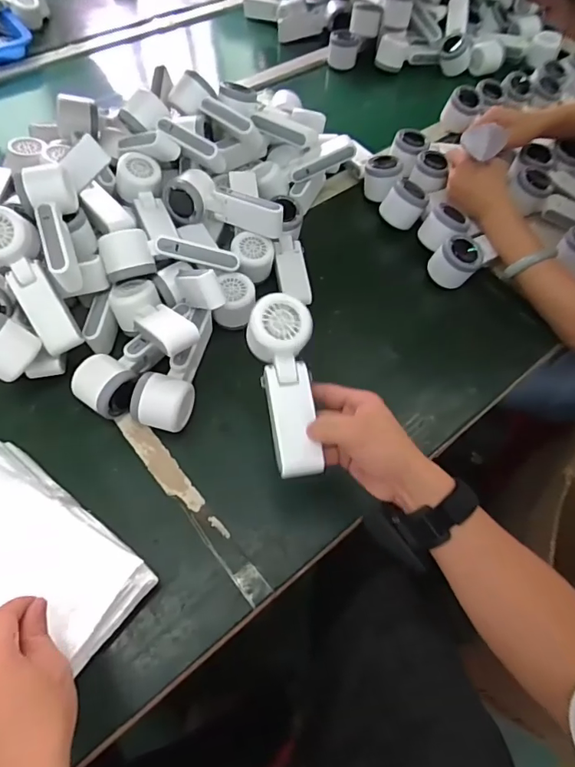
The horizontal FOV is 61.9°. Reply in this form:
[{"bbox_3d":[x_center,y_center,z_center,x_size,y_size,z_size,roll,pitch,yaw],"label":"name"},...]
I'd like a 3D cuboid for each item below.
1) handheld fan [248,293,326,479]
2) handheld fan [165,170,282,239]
[{"bbox_3d":[-0.001,0.002,0.453,0.054,0.036,0.166,-7,81,-6],"label":"handheld fan"},{"bbox_3d":[-0.084,-0.238,0.642,0.174,0.051,0.055,17,59,9],"label":"handheld fan"}]

